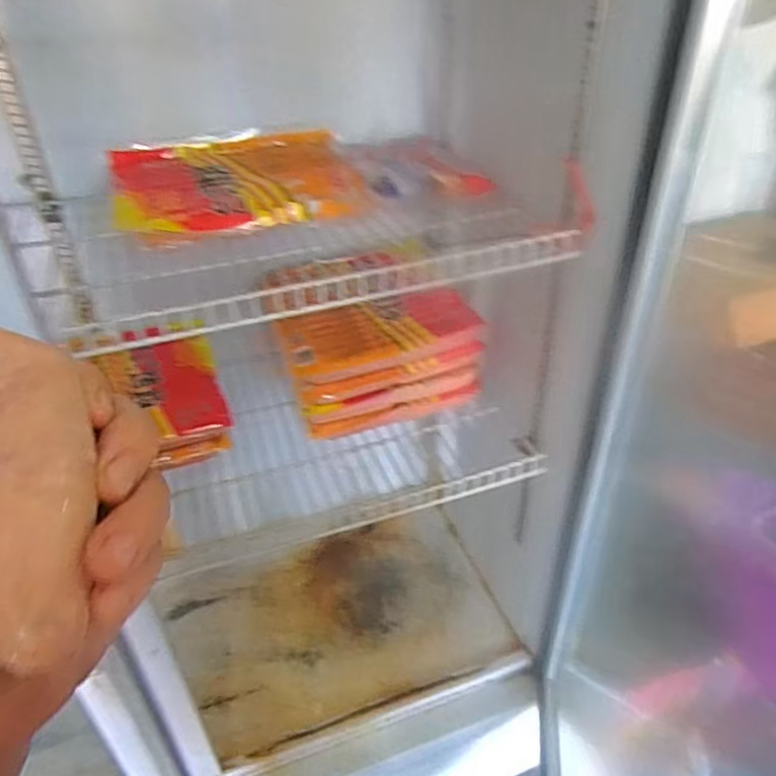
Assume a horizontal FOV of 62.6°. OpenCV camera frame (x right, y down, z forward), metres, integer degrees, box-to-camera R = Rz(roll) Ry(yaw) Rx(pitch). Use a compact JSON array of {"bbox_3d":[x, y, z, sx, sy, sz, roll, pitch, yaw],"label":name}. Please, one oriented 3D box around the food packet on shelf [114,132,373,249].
[{"bbox_3d":[-0.182,-0.262,0.803,0.305,0.030,0.290,-14,38,-16],"label":"food packet on shelf"}]

